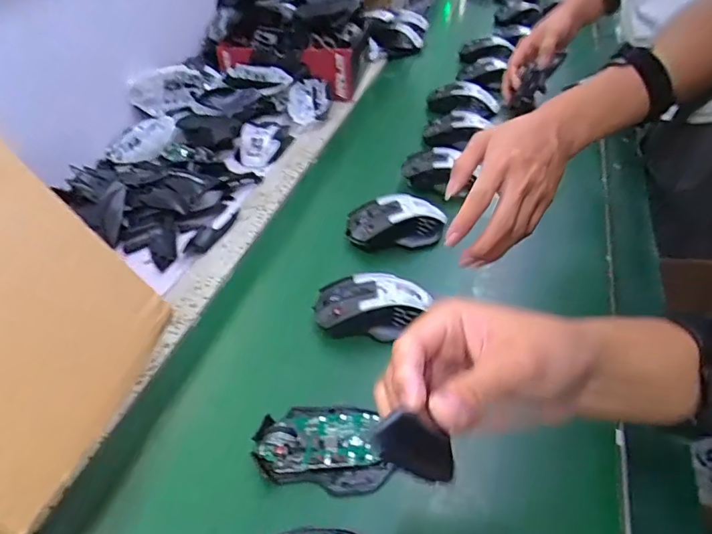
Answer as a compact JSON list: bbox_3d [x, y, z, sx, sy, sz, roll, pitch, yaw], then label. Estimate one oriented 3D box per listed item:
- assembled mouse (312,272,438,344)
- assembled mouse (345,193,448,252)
[{"bbox_3d":[0.016,0.037,0.521,0.114,0.037,0.068,1,41,3],"label":"assembled mouse"},{"bbox_3d":[0.048,-0.054,0.617,0.115,0.034,0.056,-7,41,-6],"label":"assembled mouse"}]

